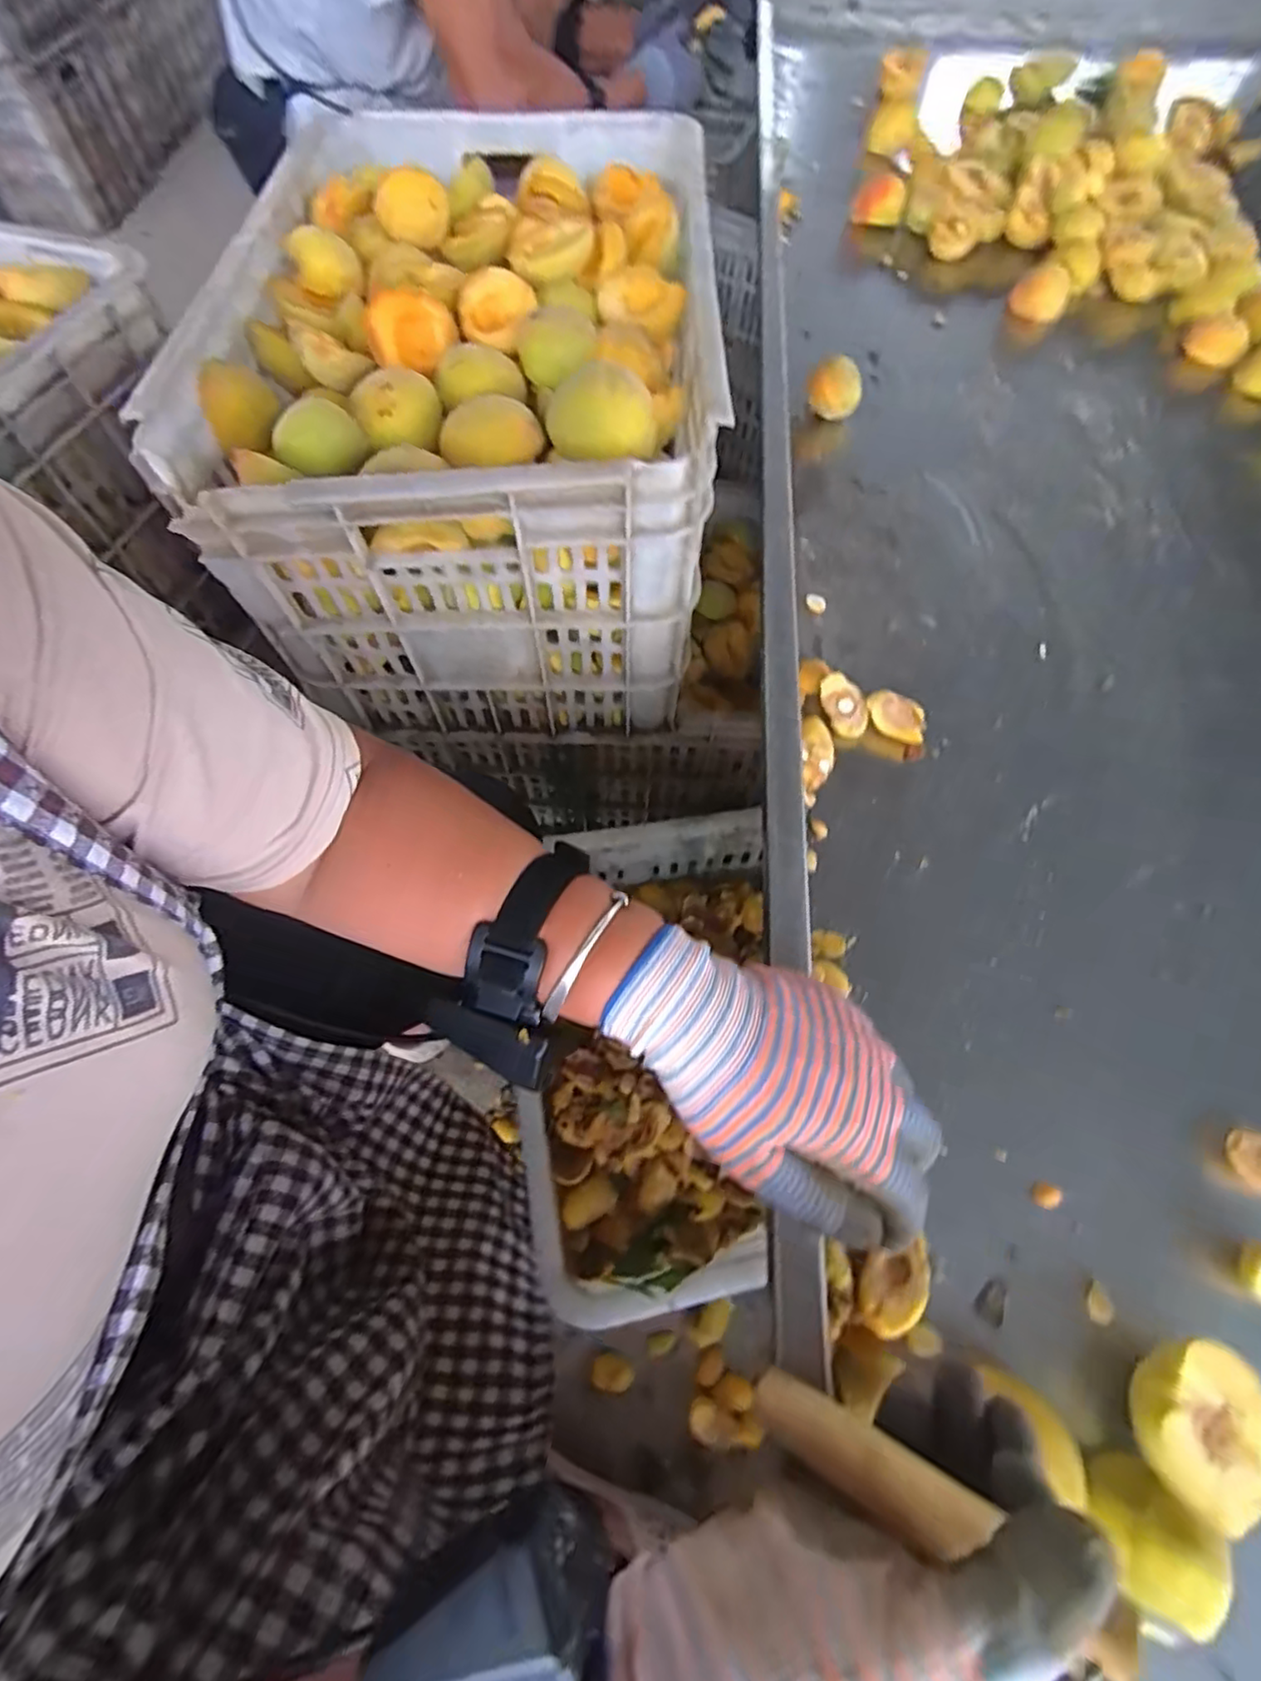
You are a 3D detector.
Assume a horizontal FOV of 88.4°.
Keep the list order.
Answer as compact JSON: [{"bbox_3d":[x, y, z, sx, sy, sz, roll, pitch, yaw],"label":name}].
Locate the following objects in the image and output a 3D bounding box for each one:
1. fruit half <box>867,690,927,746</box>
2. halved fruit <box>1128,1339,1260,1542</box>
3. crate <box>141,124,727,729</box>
[{"bbox_3d":[0.190,-0.088,0.466,0.043,0.020,0.029,21,66,10],"label":"fruit half"},{"bbox_3d":[0.249,0.257,0.288,0.059,0.040,0.063,0,64,0],"label":"halved fruit"},{"bbox_3d":[-0.117,-0.364,0.585,0.336,0.261,0.518,1,64,1],"label":"crate"}]

